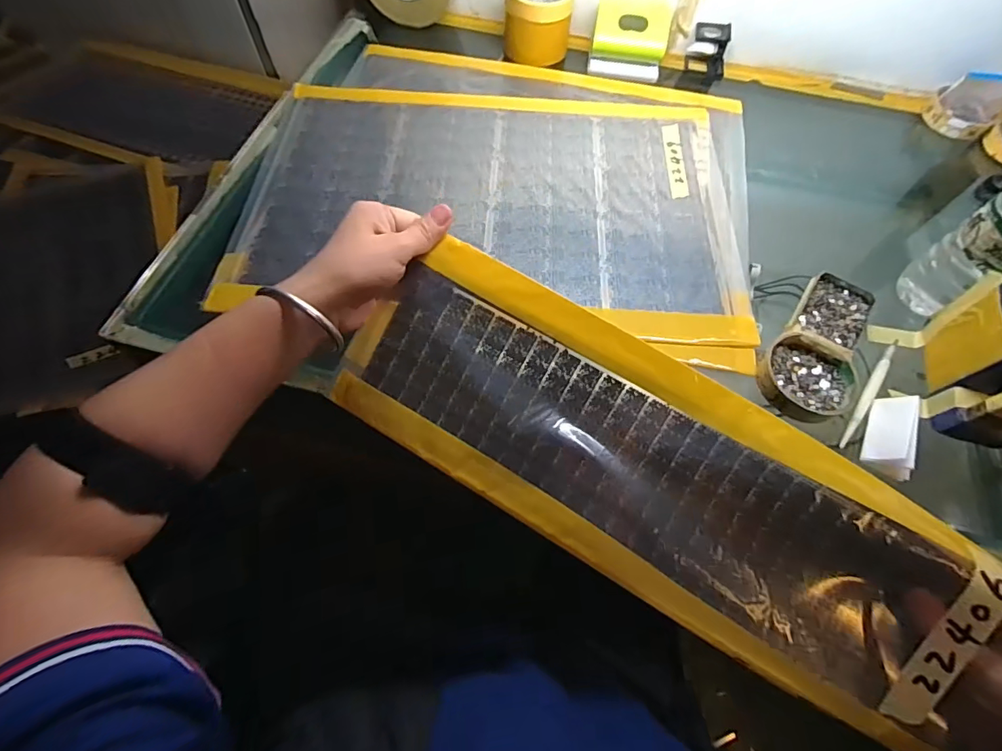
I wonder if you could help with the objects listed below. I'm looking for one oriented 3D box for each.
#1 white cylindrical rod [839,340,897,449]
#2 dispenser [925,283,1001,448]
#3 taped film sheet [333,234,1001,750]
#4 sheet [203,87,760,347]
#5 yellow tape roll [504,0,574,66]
[{"bbox_3d":[0.341,0.013,0.429,0.009,0.011,0.141,35,67,17],"label":"white cylindrical rod"},{"bbox_3d":[0.424,-0.008,0.403,0.048,0.082,0.128,15,63,8],"label":"dispenser"},{"bbox_3d":[0.093,0.065,0.311,0.442,0.041,0.154,31,93,9],"label":"taped film sheet"},{"bbox_3d":[-0.007,-0.206,0.532,0.534,0.010,0.354,3,63,0],"label":"sheet"},{"bbox_3d":[0.053,-0.499,0.653,0.088,0.077,0.088,0,62,0],"label":"yellow tape roll"}]

